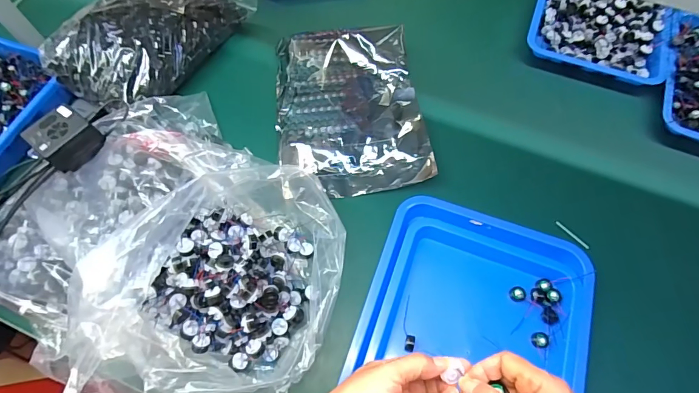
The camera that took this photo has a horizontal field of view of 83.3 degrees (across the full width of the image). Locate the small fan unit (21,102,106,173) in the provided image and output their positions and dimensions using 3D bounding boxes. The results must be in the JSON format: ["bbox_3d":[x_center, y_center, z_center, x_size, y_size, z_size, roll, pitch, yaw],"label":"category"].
[{"bbox_3d":[-0.418,-0.085,0.576,0.084,0.044,0.078,31,69,13],"label":"small fan unit"}]

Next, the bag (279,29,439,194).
[{"bbox_3d":[-0.002,-0.171,0.689,0.248,0.030,0.335,-6,65,-3],"label":"bag"}]

